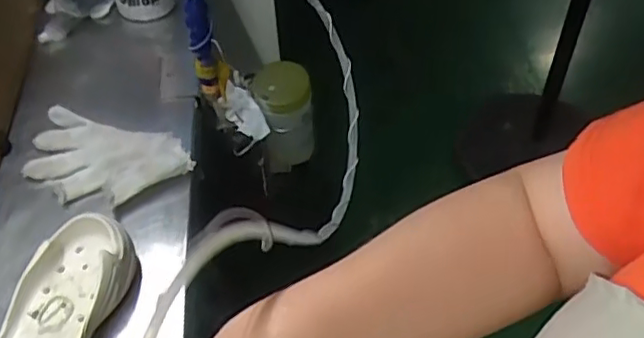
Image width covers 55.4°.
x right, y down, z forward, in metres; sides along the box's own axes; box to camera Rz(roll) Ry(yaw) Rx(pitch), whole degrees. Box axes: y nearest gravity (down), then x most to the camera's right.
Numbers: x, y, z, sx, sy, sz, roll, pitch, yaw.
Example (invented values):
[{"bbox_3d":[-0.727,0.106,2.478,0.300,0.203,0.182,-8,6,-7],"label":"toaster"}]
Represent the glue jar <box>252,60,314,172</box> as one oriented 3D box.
[{"bbox_3d":[-0.050,-0.072,0.859,0.071,0.152,0.077,-2,50,2],"label":"glue jar"}]

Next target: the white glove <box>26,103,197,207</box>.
[{"bbox_3d":[-0.233,-0.008,0.652,0.179,0.034,0.093,15,53,16],"label":"white glove"}]

